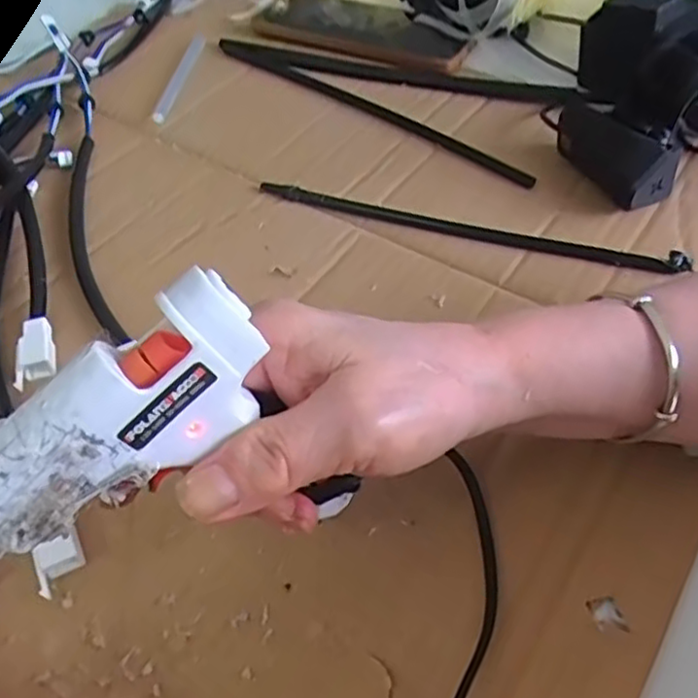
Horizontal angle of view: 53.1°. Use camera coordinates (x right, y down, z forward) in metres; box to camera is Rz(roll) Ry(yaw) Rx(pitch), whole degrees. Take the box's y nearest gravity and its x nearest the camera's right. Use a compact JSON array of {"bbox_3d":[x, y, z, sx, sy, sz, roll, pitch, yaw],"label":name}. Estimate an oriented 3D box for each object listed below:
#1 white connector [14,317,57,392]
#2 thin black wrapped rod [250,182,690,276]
[{"bbox_3d":[-0.153,0.001,0.342,0.018,0.009,0.038,-9,51,-4],"label":"white connector"},{"bbox_3d":[0.061,-0.070,0.388,0.238,0.011,0.012,14,53,14],"label":"thin black wrapped rod"}]

